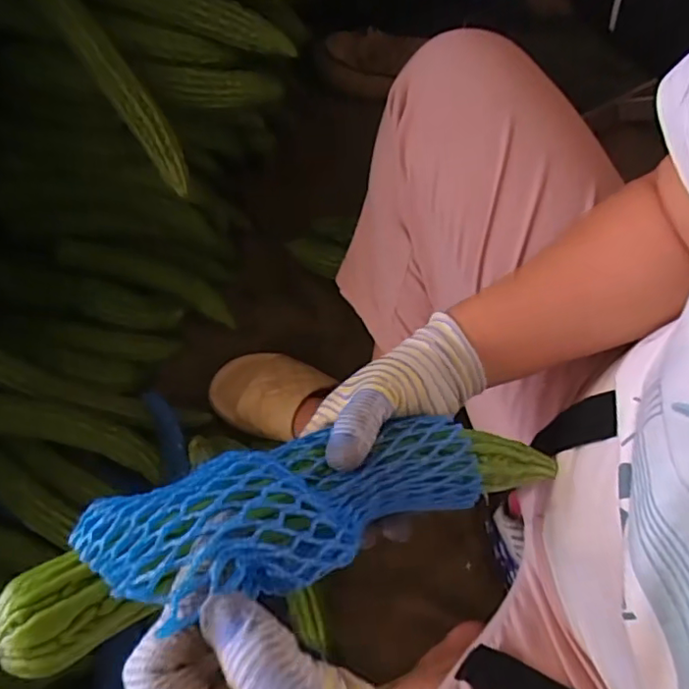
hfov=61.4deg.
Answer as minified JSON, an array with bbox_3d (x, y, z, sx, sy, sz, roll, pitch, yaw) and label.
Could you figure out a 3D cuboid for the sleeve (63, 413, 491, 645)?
[{"bbox_3d":[-0.021,0.082,0.302,0.202,0.071,0.072,-6,65,-34],"label":"sleeve"}]

